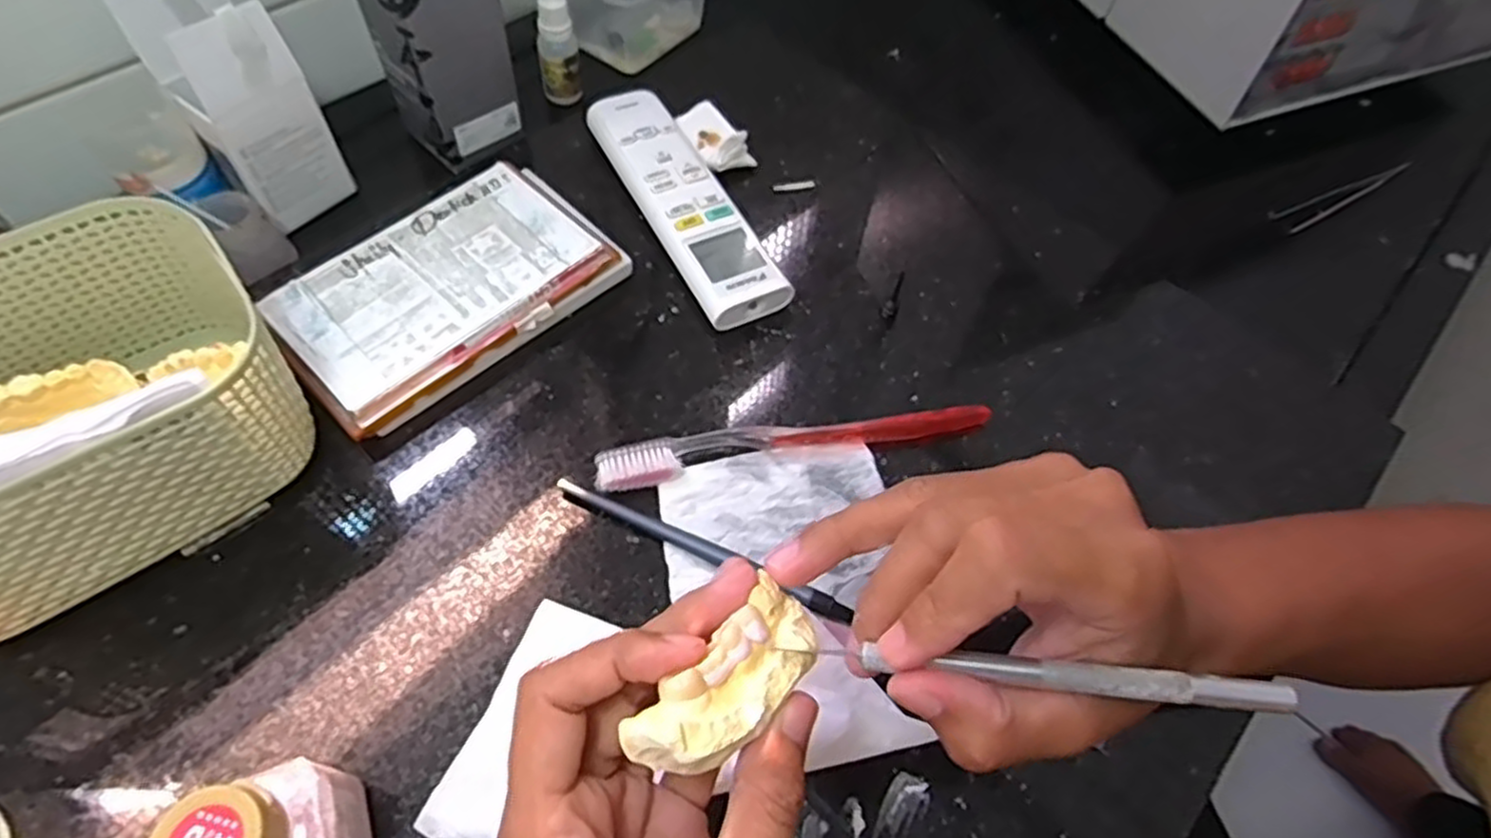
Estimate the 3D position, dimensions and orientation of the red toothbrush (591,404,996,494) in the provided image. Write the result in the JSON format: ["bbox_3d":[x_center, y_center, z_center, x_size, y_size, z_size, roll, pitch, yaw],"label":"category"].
[{"bbox_3d":[0.024,0.009,0.355,0.187,0.012,0.022,-10,59,-10],"label":"red toothbrush"}]

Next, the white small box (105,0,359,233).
[{"bbox_3d":[-0.263,-0.165,0.393,0.053,0.109,0.053,37,63,17],"label":"white small box"}]

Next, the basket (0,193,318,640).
[{"bbox_3d":[-0.272,0.003,0.292,0.163,0.087,0.120,-35,67,-23],"label":"basket"}]

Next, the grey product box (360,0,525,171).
[{"bbox_3d":[-0.173,-0.217,0.419,0.057,0.127,0.062,40,64,19],"label":"grey product box"}]

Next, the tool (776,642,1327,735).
[{"bbox_3d":[0.083,0.071,0.205,0.137,0.004,0.009,4,58,5],"label":"tool"}]

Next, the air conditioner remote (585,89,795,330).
[{"bbox_3d":[-0.036,-0.122,0.425,0.045,0.024,0.175,-23,63,-17],"label":"air conditioner remote"}]

